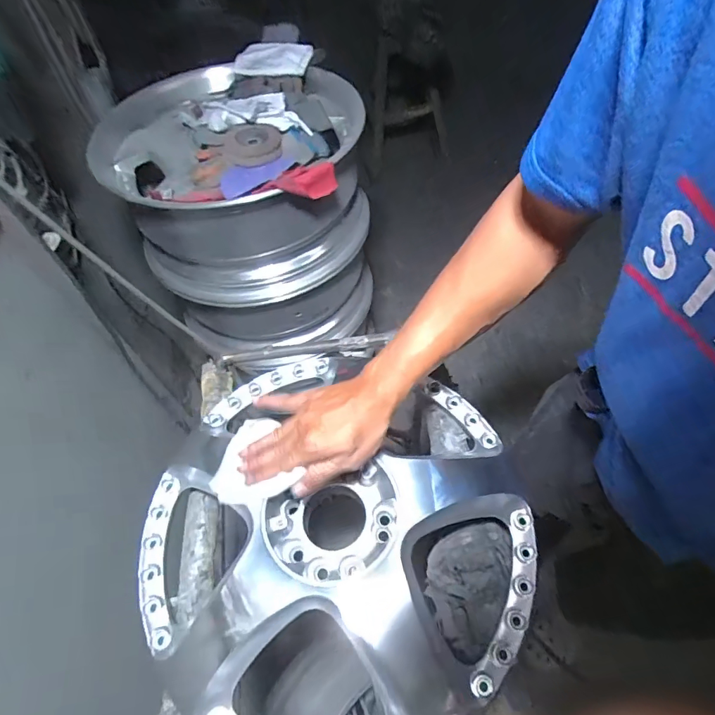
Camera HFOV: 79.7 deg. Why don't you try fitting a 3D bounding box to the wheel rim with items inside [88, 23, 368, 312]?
[{"bbox_3d":[-0.218,-0.354,0.850,0.470,0.265,0.421,-19,57,-9],"label":"wheel rim with items inside"}]

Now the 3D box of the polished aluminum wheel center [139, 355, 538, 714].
[{"bbox_3d":[-0.025,0.186,0.469,0.410,0.090,0.397,-2,56,3],"label":"polished aluminum wheel center"}]

